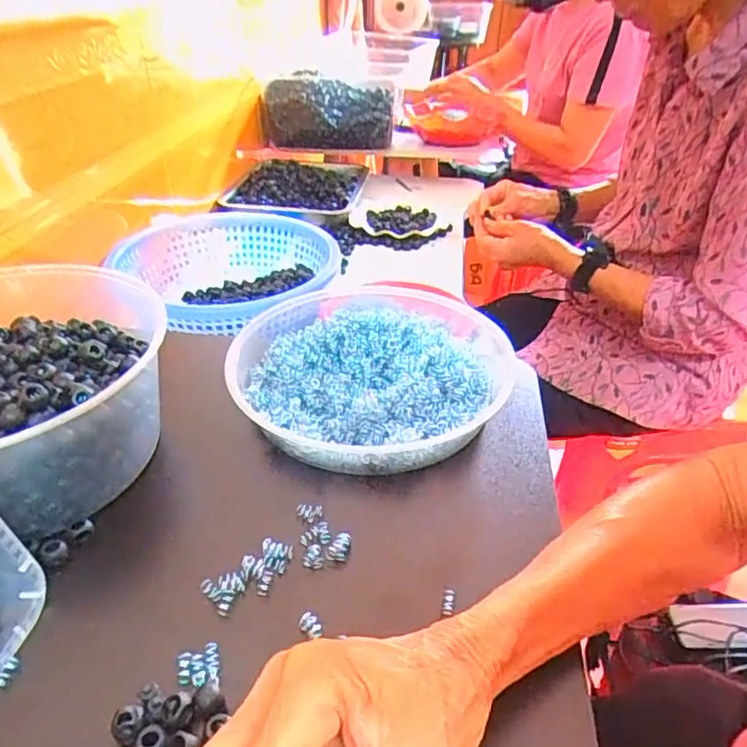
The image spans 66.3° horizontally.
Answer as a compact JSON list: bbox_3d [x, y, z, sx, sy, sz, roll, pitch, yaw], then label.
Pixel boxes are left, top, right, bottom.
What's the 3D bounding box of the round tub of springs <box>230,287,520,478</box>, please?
[{"bbox_3d":[-0.010,-0.001,0.477,0.223,0.071,0.226,0,36,0],"label":"round tub of springs"}]

